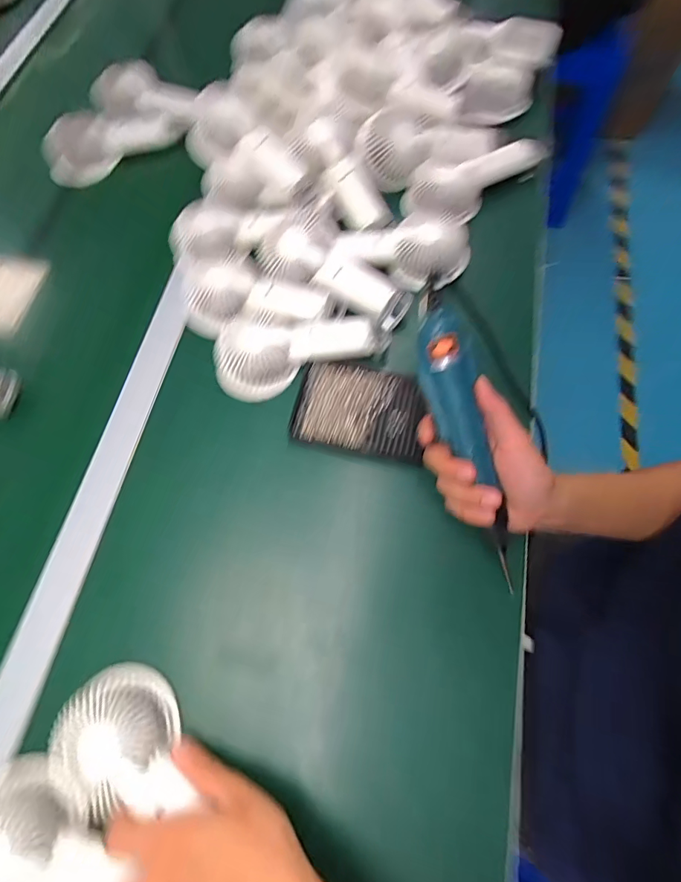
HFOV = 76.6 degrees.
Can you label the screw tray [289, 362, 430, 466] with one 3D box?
[{"bbox_3d":[0.020,-0.034,0.439,0.131,0.015,0.090,11,69,6],"label":"screw tray"}]

